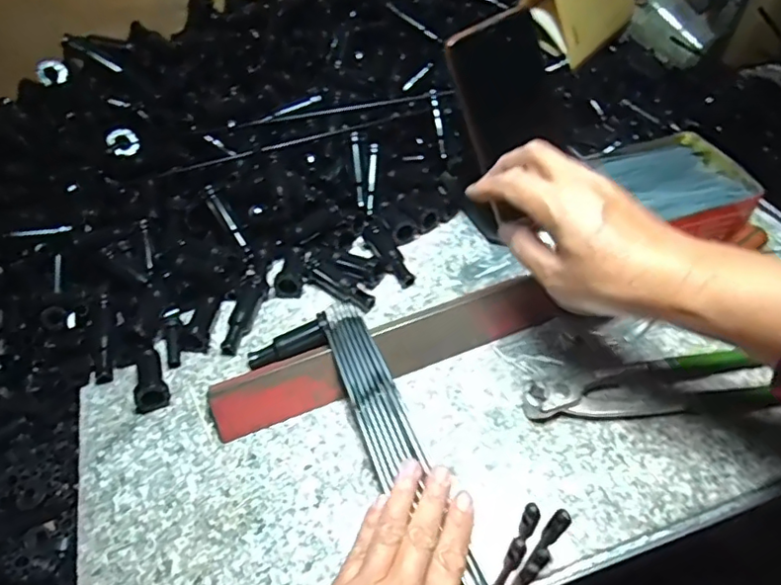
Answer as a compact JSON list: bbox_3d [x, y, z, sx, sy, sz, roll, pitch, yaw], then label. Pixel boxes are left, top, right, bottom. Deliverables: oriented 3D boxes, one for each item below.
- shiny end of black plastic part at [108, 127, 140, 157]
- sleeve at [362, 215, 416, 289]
[{"bbox_3d":[-0.238,-0.134,0.521,0.024,0.004,0.028,-35,87,-27],"label":"shiny end of black plastic part"},{"bbox_3d":[-0.005,-0.040,0.503,0.024,0.018,0.087,-20,49,-12],"label":"sleeve"}]

